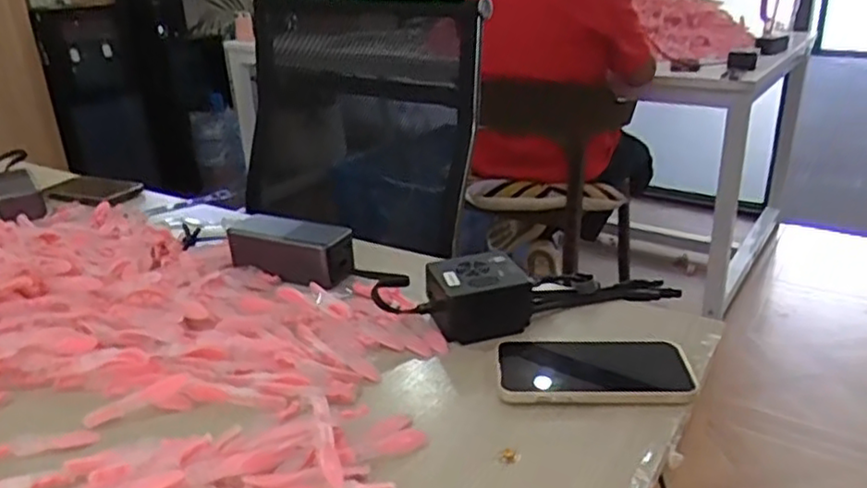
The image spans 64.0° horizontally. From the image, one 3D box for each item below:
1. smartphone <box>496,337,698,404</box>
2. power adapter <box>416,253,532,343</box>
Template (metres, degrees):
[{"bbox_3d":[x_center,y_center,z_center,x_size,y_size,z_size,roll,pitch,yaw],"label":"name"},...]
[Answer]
[{"bbox_3d":[0.122,0.095,0.533,0.142,0.015,0.082,-1,21,3],"label":"smartphone"},{"bbox_3d":[0.038,0.044,0.603,0.085,0.051,0.064,-8,25,-13],"label":"power adapter"}]

